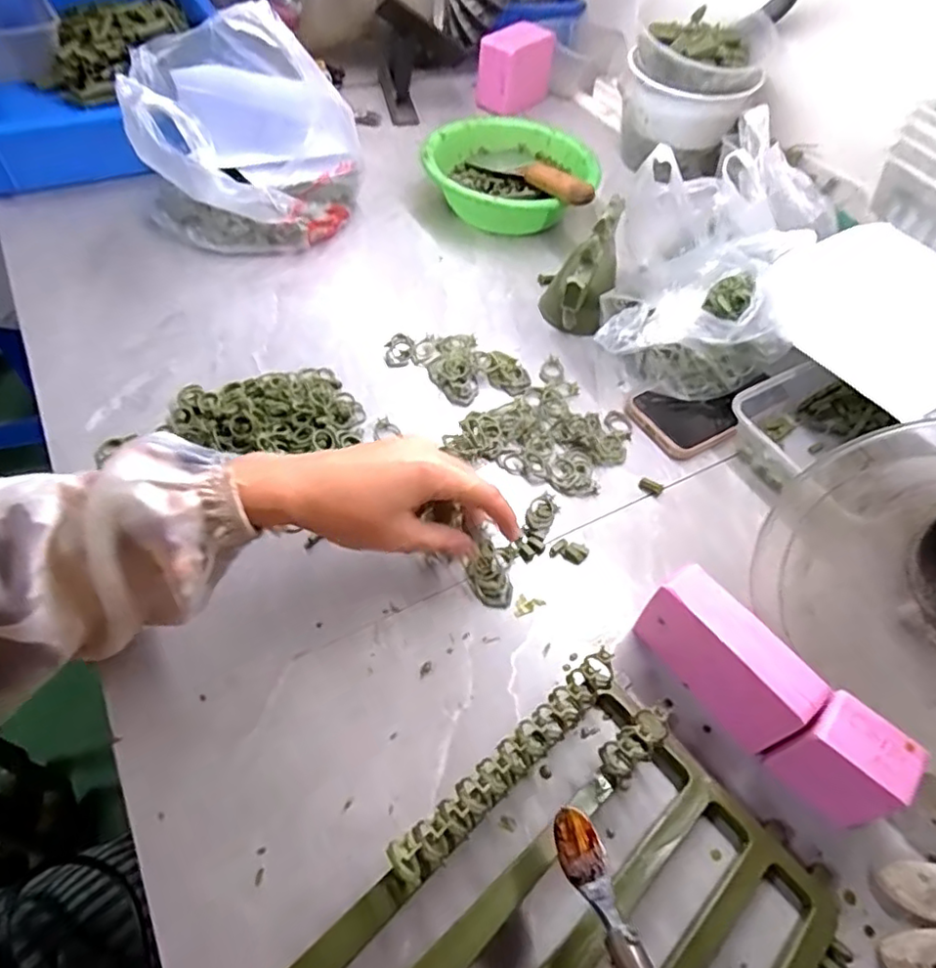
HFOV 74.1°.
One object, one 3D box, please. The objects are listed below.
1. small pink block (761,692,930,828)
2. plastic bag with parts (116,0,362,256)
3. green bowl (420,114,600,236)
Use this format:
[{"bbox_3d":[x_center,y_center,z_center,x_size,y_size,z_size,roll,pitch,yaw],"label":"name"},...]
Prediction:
[{"bbox_3d":[0.220,0.165,0.367,0.055,0.069,0.041,38,59,21],"label":"small pink block"},{"bbox_3d":[-0.221,-0.337,0.623,0.218,0.182,0.146,-6,54,-9],"label":"plastic bag with parts"},{"bbox_3d":[0.049,-0.364,0.743,0.180,0.067,0.189,2,53,-3],"label":"green bowl"}]

